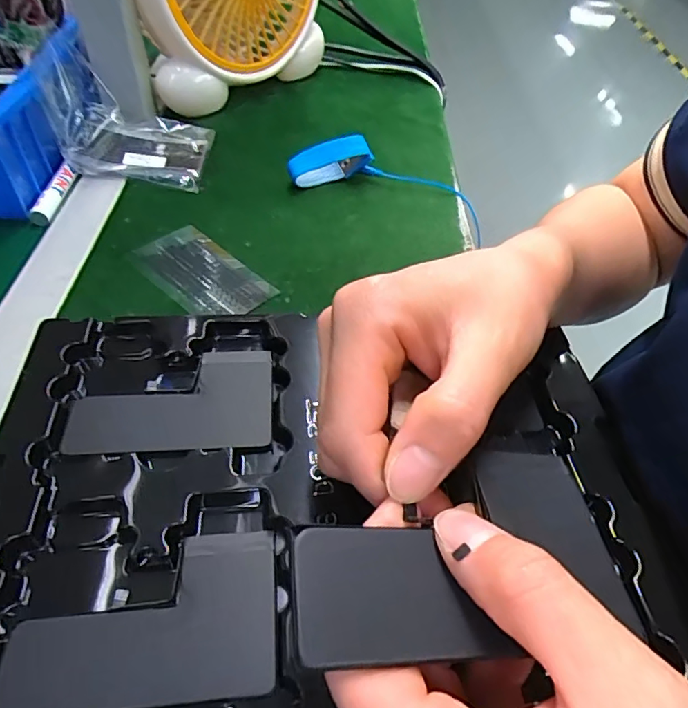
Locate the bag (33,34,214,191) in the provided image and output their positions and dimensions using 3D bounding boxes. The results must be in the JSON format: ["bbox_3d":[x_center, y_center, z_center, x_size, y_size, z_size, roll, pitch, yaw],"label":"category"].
[{"bbox_3d":[-0.181,-0.205,0.444,0.115,0.078,0.093,4,50,-3],"label":"bag"}]

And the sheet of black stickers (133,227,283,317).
[{"bbox_3d":[-0.106,-0.059,0.379,0.105,0.008,0.055,37,56,23],"label":"sheet of black stickers"}]

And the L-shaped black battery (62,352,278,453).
[{"bbox_3d":[-0.085,0.023,0.255,0.095,0.004,0.055,-1,50,-7],"label":"L-shaped black battery"}]

